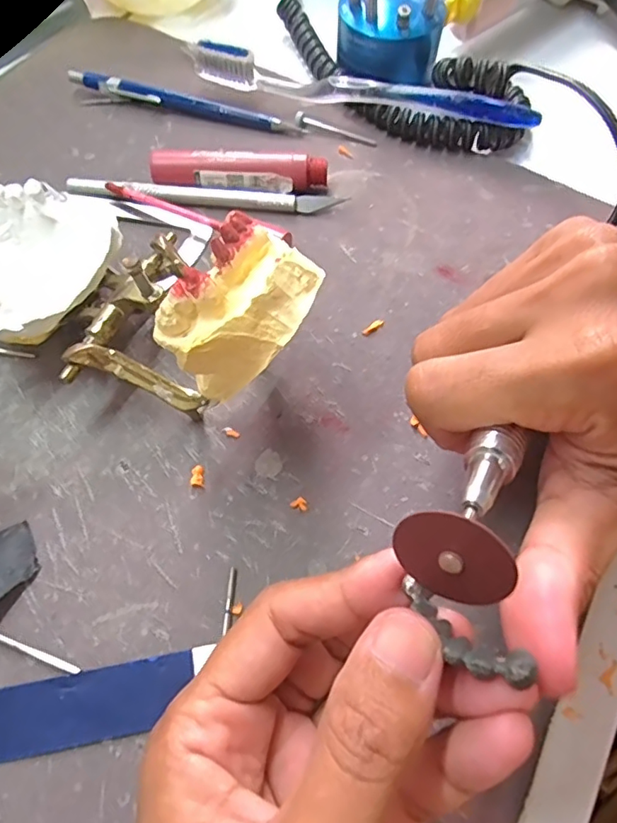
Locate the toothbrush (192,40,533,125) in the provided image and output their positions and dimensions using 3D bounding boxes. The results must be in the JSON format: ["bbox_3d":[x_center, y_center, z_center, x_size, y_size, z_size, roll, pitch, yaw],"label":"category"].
[{"bbox_3d":[0.027,-0.171,0.288,0.184,0.027,0.011,15,64,7],"label":"toothbrush"}]

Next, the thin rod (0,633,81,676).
[{"bbox_3d":[-0.093,0.078,0.175,0.039,0.004,0.004,19,65,8],"label":"thin rod"}]

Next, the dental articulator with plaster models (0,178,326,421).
[{"bbox_3d":[-0.072,-0.050,0.190,0.157,0.066,0.075,28,66,12],"label":"dental articulator with plaster models"}]

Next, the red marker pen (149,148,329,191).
[{"bbox_3d":[-0.034,-0.120,0.267,0.087,0.018,0.014,2,64,0],"label":"red marker pen"}]

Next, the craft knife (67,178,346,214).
[{"bbox_3d":[-0.052,-0.106,0.266,0.135,0.011,0.012,5,64,1],"label":"craft knife"}]

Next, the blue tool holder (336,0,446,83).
[{"bbox_3d":[0.045,-0.222,0.291,0.055,0.068,0.049,7,64,2],"label":"blue tool holder"}]

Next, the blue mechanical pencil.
[{"bbox_3d":[-0.069,-0.171,0.297,0.135,0.011,0.009,13,64,6],"label":"blue mechanical pencil"}]

